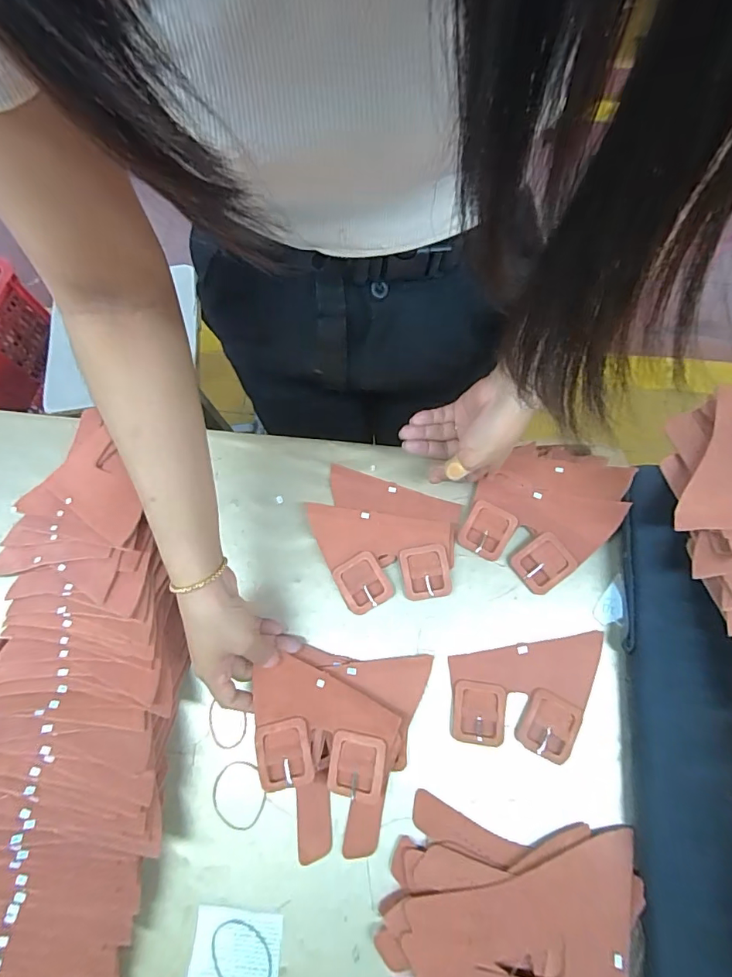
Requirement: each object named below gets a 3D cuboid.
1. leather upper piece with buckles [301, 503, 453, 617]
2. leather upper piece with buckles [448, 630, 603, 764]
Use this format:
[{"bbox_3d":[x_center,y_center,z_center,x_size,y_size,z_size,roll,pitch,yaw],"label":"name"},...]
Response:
[{"bbox_3d":[0.010,0.072,0.474,0.144,0.021,0.096,7,70,5],"label":"leather upper piece with buckles"},{"bbox_3d":[0.151,0.192,0.431,0.147,0.009,0.094,-9,70,-1],"label":"leather upper piece with buckles"}]

